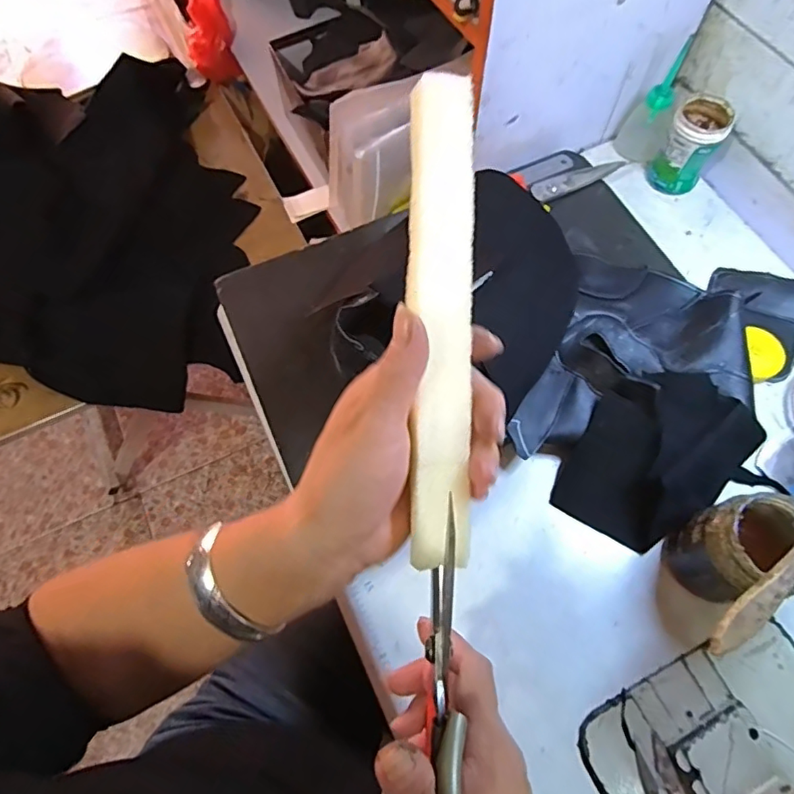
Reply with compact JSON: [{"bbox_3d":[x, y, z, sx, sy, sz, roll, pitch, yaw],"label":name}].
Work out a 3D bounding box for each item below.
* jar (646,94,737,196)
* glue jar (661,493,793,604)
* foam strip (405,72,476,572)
[{"bbox_3d":[0.291,-0.249,0.545,0.050,0.077,0.052,0,65,0],"label":"jar"},{"bbox_3d":[0.238,0.108,0.379,0.061,0.102,0.061,0,65,0],"label":"glue jar"},{"bbox_3d":[0.020,-0.036,0.245,0.029,0.005,0.217,1,88,-9],"label":"foam strip"}]

